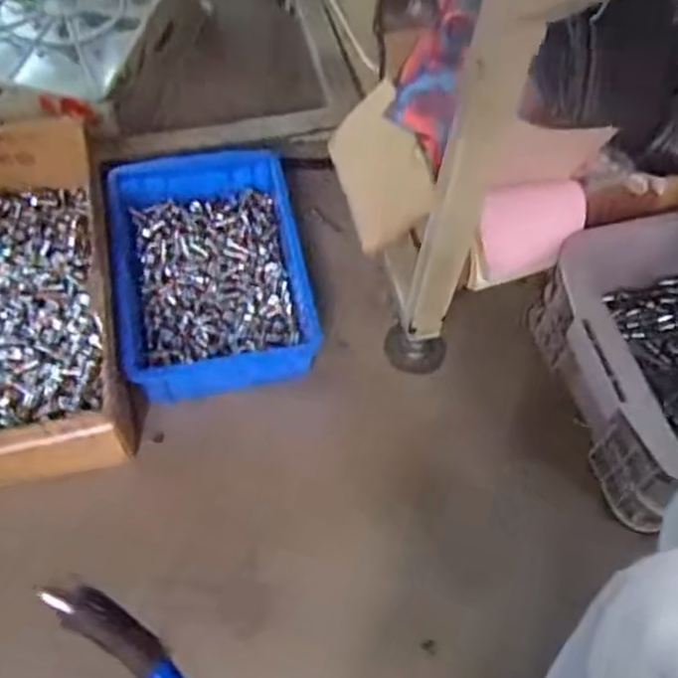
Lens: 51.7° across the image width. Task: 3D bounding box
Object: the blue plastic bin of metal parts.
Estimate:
[{"bbox_3d":[-0.144,-0.082,0.806,0.211,0.080,0.296,-9,61,-8],"label":"blue plastic bin of metal parts"}]

